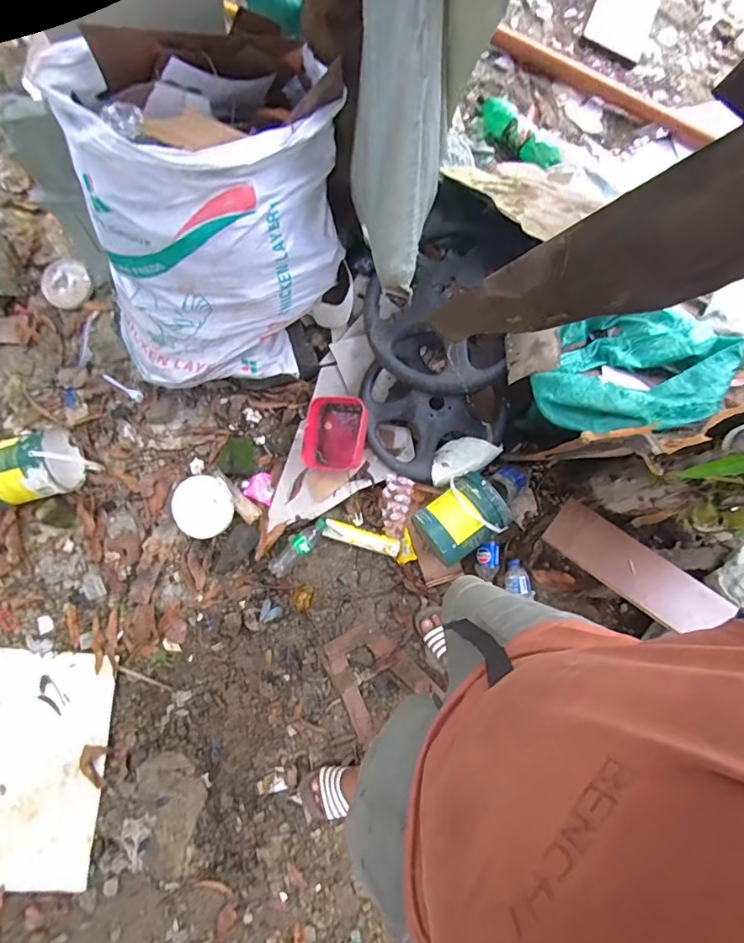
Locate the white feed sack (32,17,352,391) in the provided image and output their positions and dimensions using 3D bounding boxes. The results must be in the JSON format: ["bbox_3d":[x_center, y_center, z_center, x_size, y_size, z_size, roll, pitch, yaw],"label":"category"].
[{"bbox_3d":[-0.346,-0.479,1.017,0.589,0.666,0.276,-21,76,-6],"label":"white feed sack"}]

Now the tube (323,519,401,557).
[{"bbox_3d":[-0.030,0.188,1.355,0.221,0.039,0.050,15,76,4],"label":"tube"}]

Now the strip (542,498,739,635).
[{"bbox_3d":[0.655,0.245,1.200,0.435,0.020,0.134,36,86,14],"label":"strip"}]

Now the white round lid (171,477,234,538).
[{"bbox_3d":[-0.476,0.097,1.355,0.176,0.020,0.173,0,91,4],"label":"white round lid"}]

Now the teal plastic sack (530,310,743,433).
[{"bbox_3d":[0.604,-0.252,1.123,0.393,0.130,0.405,9,64,23],"label":"teal plastic sack"}]

